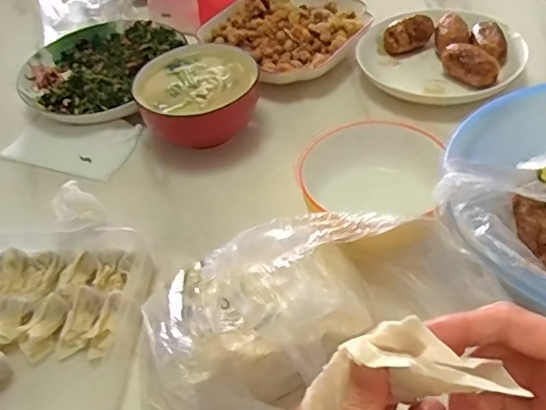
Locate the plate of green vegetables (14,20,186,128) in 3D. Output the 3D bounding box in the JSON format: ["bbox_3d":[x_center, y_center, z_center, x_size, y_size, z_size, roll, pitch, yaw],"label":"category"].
[{"bbox_3d":[-0.213,-0.167,0.691,0.173,0.028,0.205,5,47,12],"label":"plate of green vegetables"}]

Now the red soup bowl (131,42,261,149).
[{"bbox_3d":[-0.077,-0.109,0.598,0.126,0.066,0.120,-4,46,4],"label":"red soup bowl"}]

